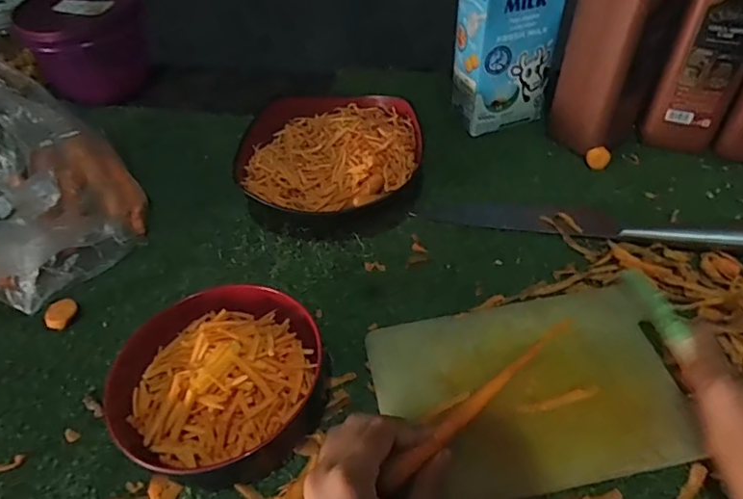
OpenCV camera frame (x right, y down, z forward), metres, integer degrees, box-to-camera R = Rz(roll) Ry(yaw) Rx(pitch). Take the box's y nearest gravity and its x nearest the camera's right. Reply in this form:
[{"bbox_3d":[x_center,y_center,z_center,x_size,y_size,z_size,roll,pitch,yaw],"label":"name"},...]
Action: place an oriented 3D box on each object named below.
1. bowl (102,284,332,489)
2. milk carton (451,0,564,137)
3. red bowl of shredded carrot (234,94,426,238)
[{"bbox_3d":[-0.105,0.095,0.384,0.133,0.065,0.135,0,48,0],"label":"bowl"},{"bbox_3d":[0.146,-0.226,0.575,0.095,0.202,0.067,-19,50,-16],"label":"milk carton"},{"bbox_3d":[-0.038,-0.086,0.549,0.174,0.063,0.165,0,48,0],"label":"red bowl of shredded carrot"}]

